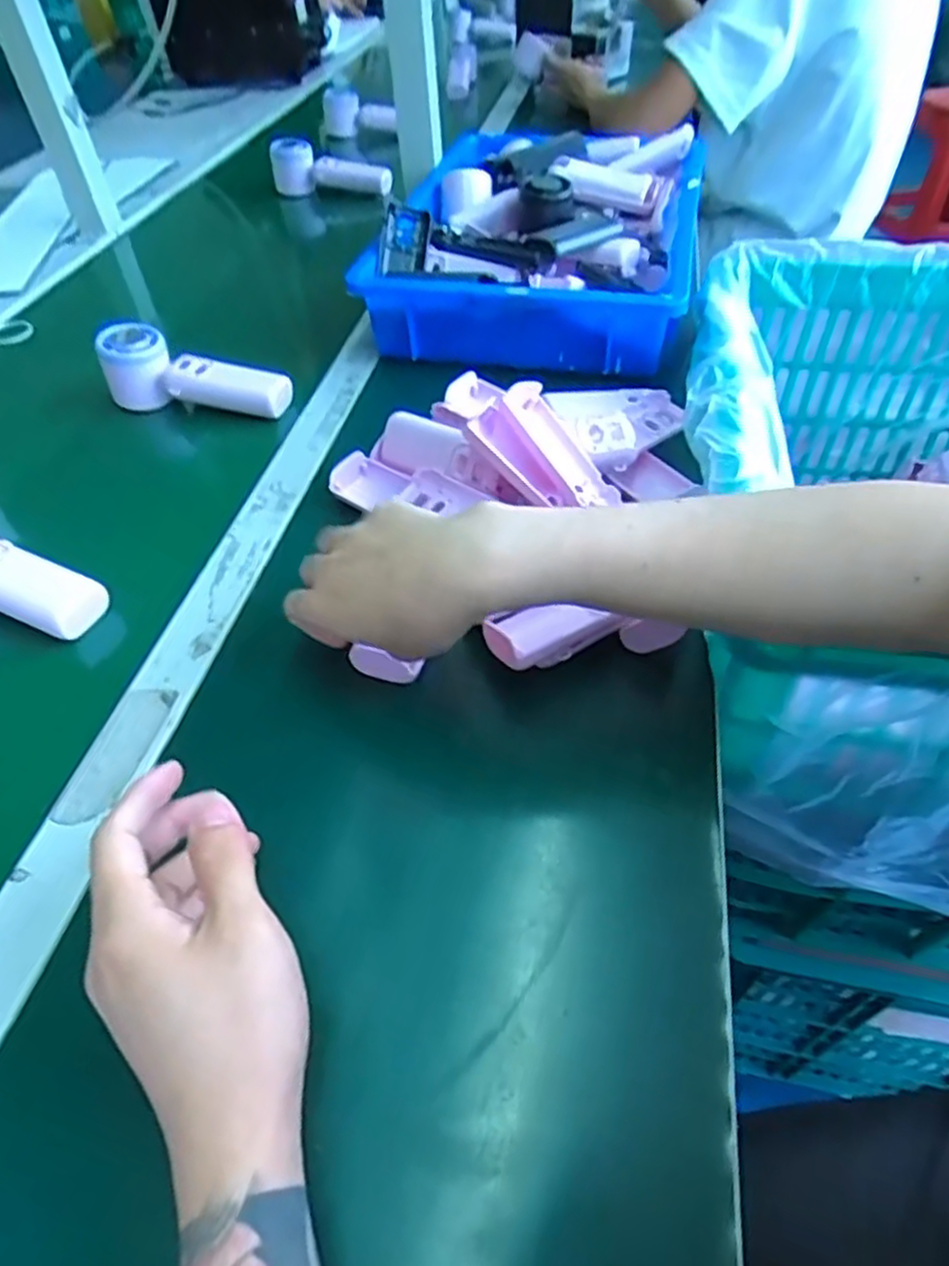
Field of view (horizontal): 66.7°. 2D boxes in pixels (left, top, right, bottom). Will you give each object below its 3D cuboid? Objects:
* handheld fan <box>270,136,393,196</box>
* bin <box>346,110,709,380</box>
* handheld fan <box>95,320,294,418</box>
[{"bbox_3d":[-0.199,-0.635,0.996,0.165,0.064,0.052,5,48,8],"label":"handheld fan"},{"bbox_3d":[0.069,-0.405,0.733,0.273,0.091,0.394,8,49,11],"label":"bin"},{"bbox_3d":[-0.239,-0.227,0.628,0.165,0.055,0.054,7,48,9],"label":"handheld fan"}]

